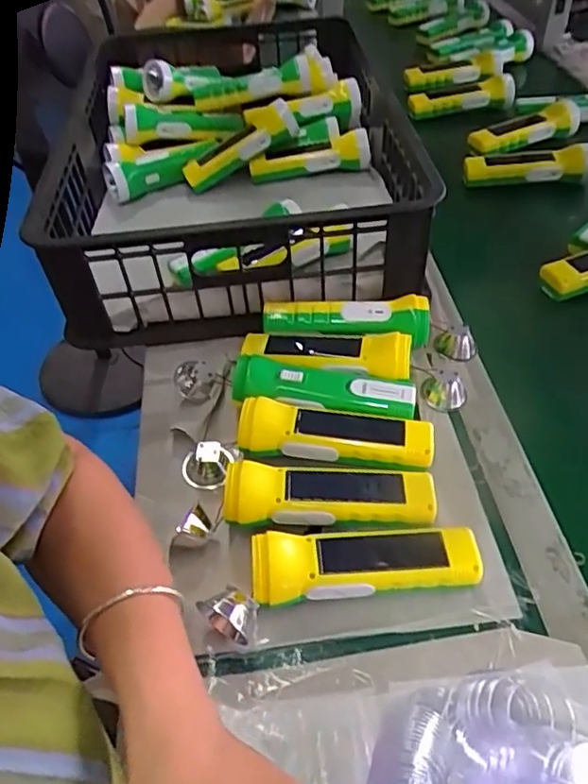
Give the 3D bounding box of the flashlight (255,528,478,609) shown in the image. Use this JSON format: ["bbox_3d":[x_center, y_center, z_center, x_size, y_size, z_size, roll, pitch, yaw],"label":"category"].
[{"bbox_3d":[0.051,0.128,0.445,0.162,0.043,0.047,-5,47,-1],"label":"flashlight"}]

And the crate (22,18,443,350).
[{"bbox_3d":[-0.084,-0.320,0.795,0.392,0.126,0.590,-8,45,-4],"label":"crate"}]

